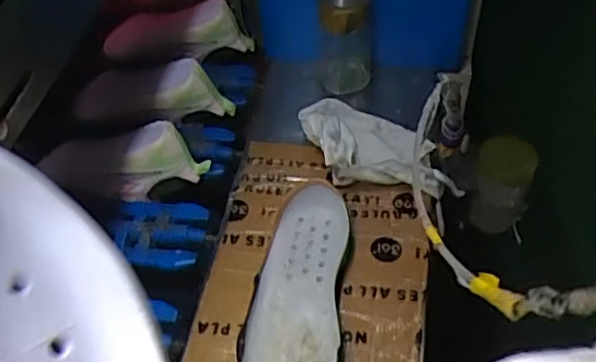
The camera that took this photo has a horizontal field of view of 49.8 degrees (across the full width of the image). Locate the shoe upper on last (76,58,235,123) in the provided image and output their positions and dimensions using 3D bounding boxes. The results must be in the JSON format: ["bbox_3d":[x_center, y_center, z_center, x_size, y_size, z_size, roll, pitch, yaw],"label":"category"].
[{"bbox_3d":[-0.206,-0.114,0.895,0.217,0.085,0.070,-2,52,19],"label":"shoe upper on last"}]

